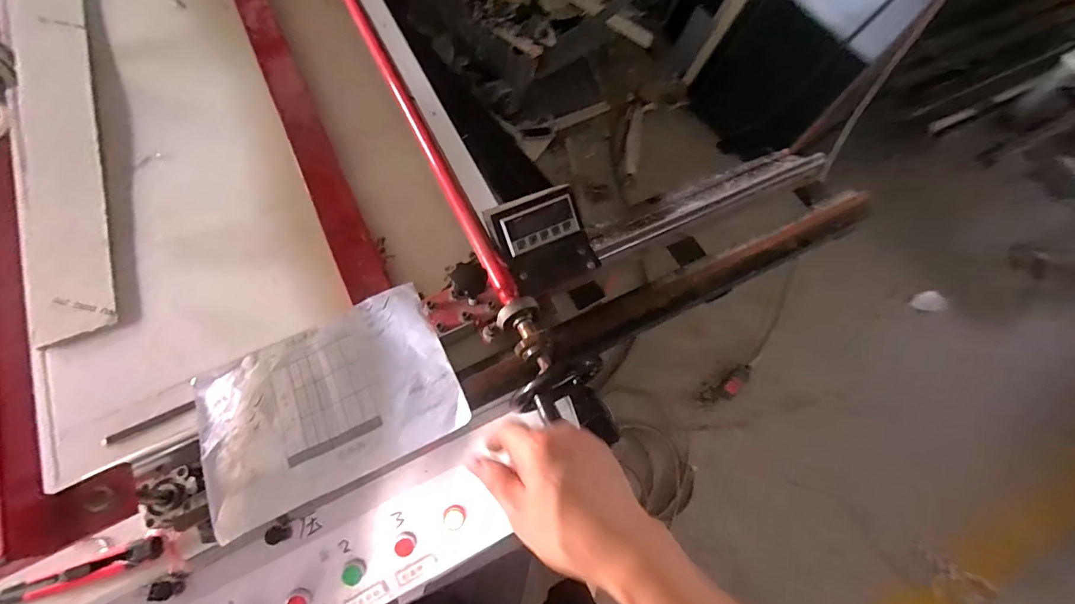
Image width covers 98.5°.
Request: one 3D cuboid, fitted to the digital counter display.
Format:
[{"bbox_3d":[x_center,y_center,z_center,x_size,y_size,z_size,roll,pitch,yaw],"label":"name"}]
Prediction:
[{"bbox_3d":[0.007,-0.083,0.616,0.123,0.077,0.108,-24,70,-12],"label":"digital counter display"}]

